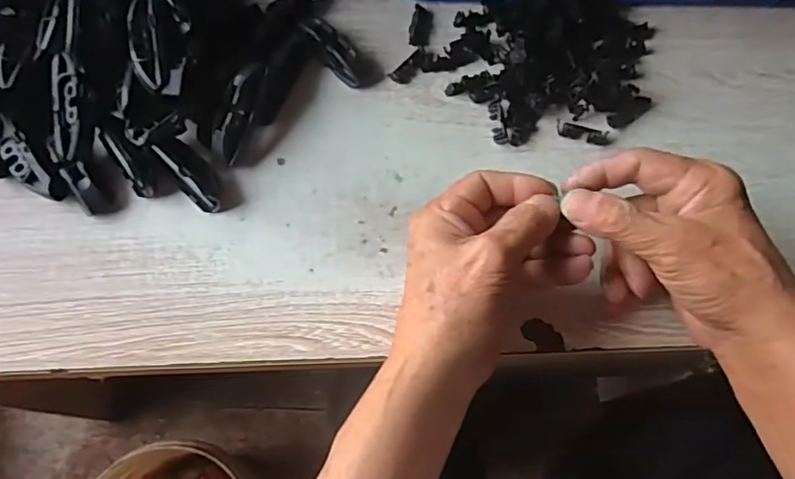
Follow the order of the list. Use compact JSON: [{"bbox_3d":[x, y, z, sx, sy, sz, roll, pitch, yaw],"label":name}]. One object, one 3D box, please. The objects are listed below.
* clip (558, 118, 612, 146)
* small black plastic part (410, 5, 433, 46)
[{"bbox_3d":[0.132,-0.075,0.408,0.038,0.004,0.010,16,70,5],"label":"clip"},{"bbox_3d":[0.018,-0.162,0.442,0.016,0.008,0.034,9,70,3],"label":"small black plastic part"}]

